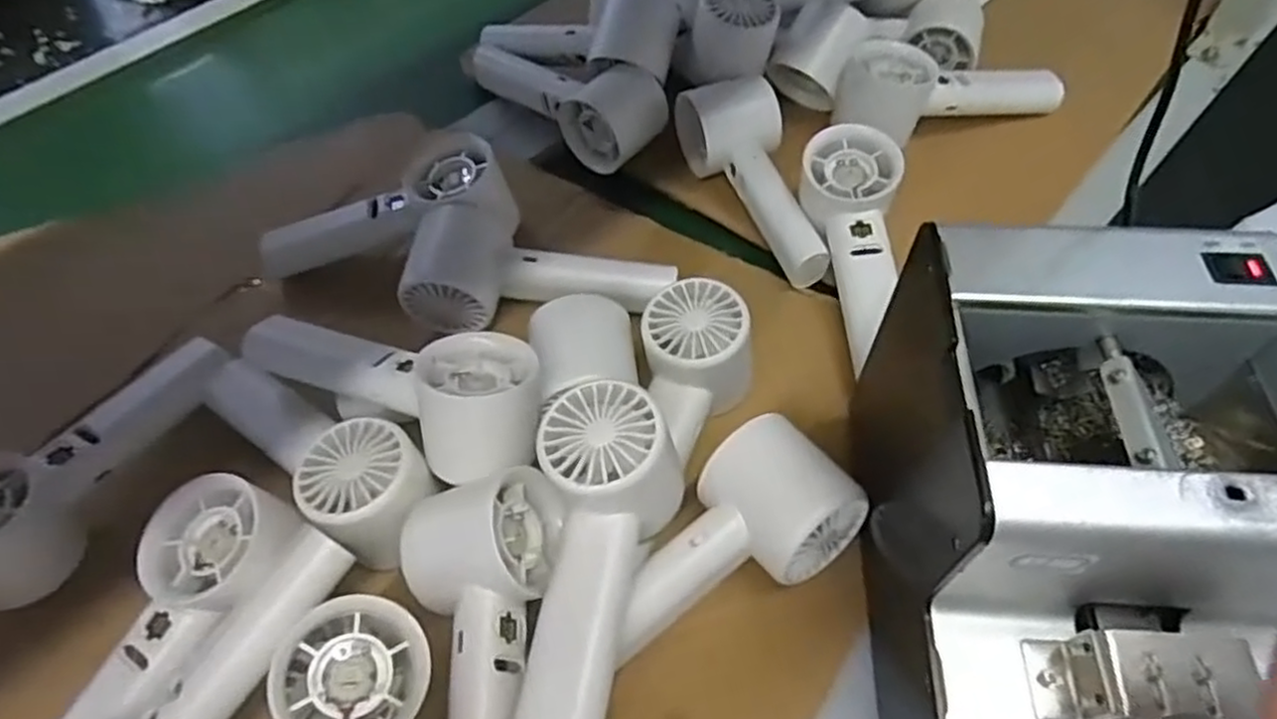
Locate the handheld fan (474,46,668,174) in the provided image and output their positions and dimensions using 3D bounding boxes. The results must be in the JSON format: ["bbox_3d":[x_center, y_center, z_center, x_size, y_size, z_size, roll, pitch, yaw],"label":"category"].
[{"bbox_3d":[-0.053,-0.195,0.535,0.152,0.061,0.057,35,62,26],"label":"handheld fan"}]

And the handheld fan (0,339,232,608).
[{"bbox_3d":[-0.283,0.046,0.377,0.050,0.052,0.158,20,57,17],"label":"handheld fan"}]

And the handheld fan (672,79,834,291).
[{"bbox_3d":[0.079,-0.117,0.479,0.059,0.054,0.165,-19,66,-8],"label":"handheld fan"}]

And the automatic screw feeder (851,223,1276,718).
[{"bbox_3d":[0.165,0.064,0.273,0.136,0.147,0.169,0,53,4],"label":"automatic screw feeder"}]

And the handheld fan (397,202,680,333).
[{"bbox_3d":[-0.057,-0.047,0.434,0.147,0.052,0.064,7,54,9],"label":"handheld fan"}]

